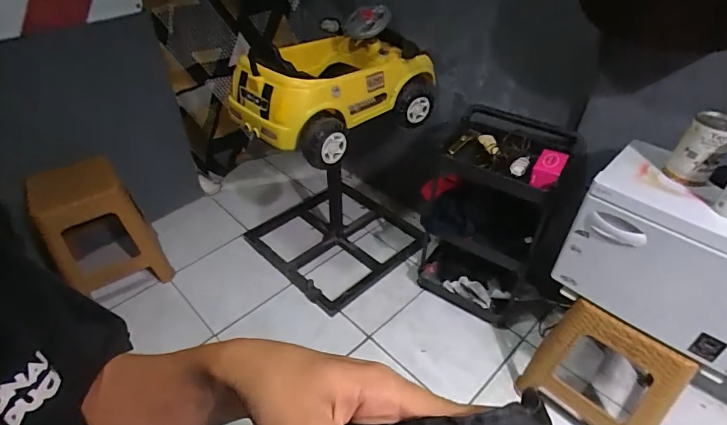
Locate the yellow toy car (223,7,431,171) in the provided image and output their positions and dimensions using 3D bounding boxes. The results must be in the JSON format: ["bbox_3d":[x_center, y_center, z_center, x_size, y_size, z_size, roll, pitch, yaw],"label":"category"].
[{"bbox_3d":[-0.117,-0.443,1.410,0.460,0.282,0.640,31,51,32],"label":"yellow toy car"}]

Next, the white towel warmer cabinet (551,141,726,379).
[{"bbox_3d":[0.758,0.097,0.976,0.455,0.302,0.275,31,51,32],"label":"white towel warmer cabinet"}]

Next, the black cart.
[{"bbox_3d":[0.467,0.025,1.486,0.510,0.636,0.365,14,43,17],"label":"black cart"}]

